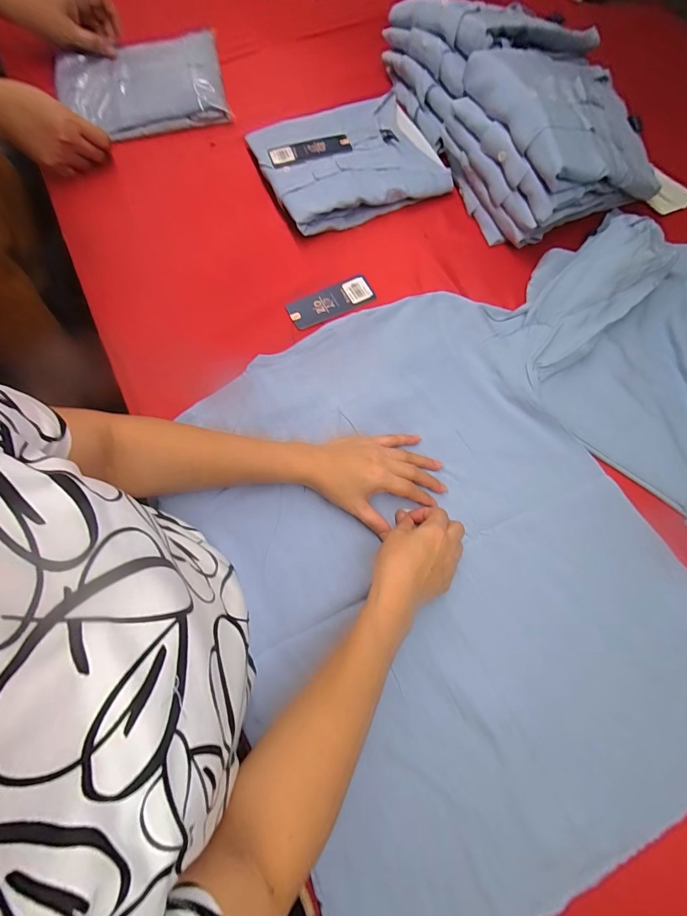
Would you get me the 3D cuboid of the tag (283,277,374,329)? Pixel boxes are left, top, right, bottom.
[{"bbox_3d":[-0.016,-0.213,0.502,0.119,0.008,0.044,-28,88,-11],"label":"tag"}]

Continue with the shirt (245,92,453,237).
[{"bbox_3d":[0.009,-0.453,0.543,0.259,0.031,0.209,-23,76,-7],"label":"shirt"}]

